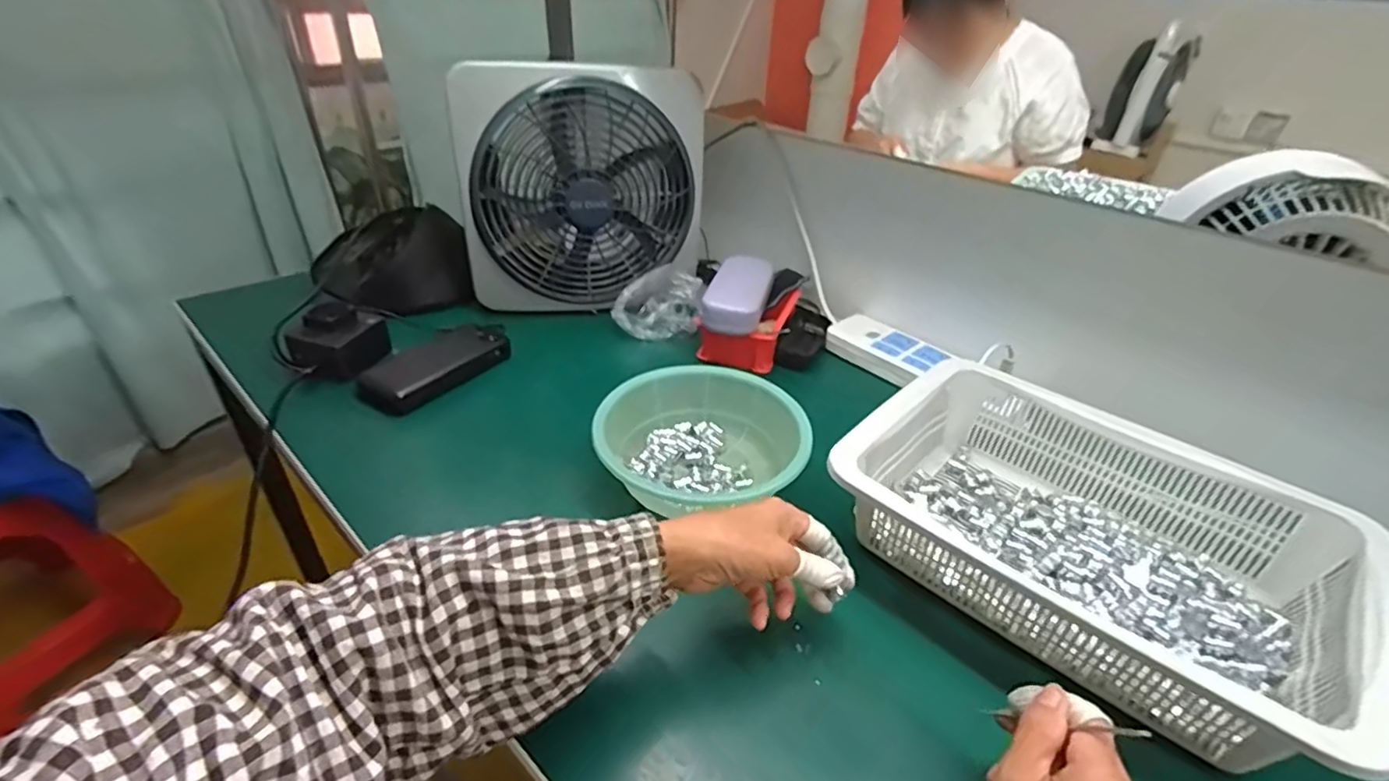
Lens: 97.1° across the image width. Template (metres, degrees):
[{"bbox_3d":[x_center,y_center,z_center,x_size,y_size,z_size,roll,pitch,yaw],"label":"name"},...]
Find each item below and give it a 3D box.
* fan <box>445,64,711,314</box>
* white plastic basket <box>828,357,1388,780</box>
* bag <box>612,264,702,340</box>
[{"bbox_3d":[-0.138,-0.244,0.775,0.292,0.282,0.089,-15,38,-24],"label":"fan"},{"bbox_3d":[0.306,0.101,0.482,0.272,0.081,0.330,-27,44,-37],"label":"white plastic basket"},{"bbox_3d":[-0.045,-0.113,0.776,0.109,0.085,0.052,8,34,8],"label":"bag"}]

